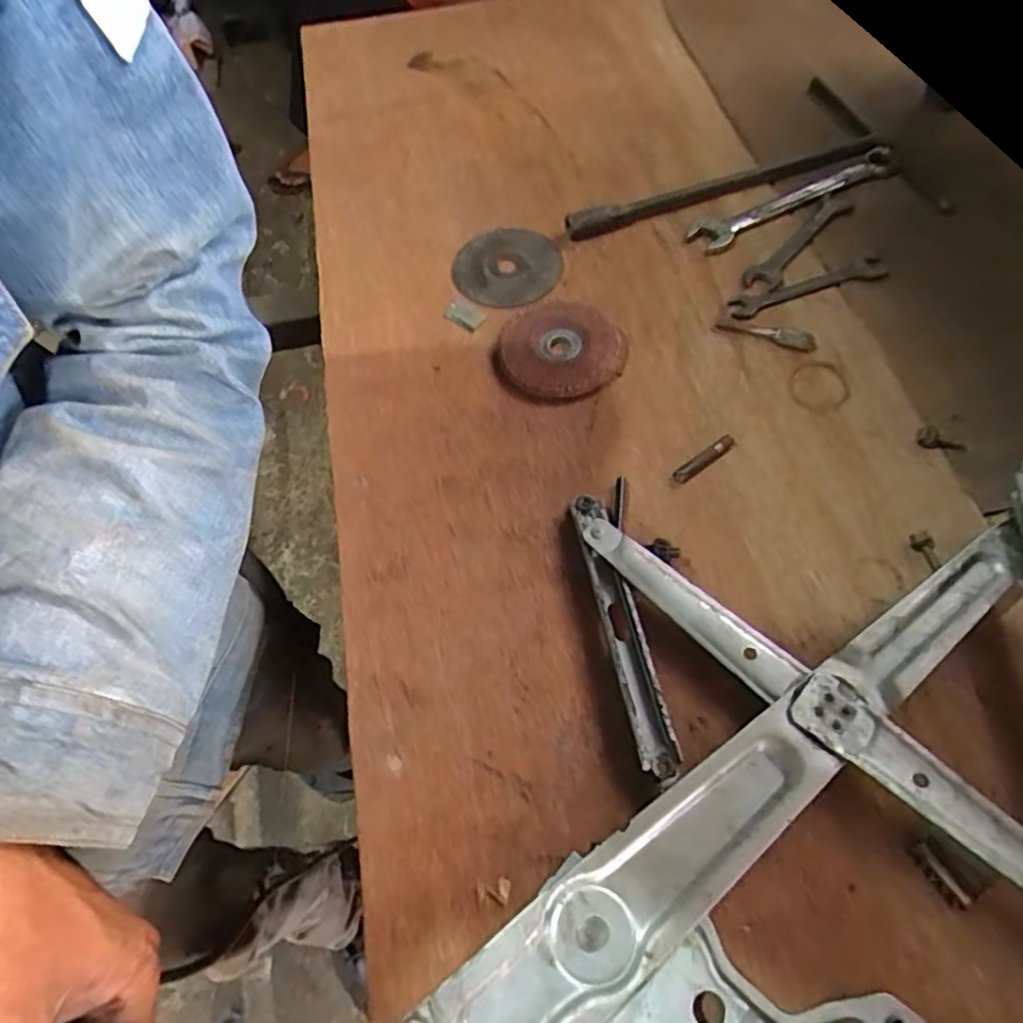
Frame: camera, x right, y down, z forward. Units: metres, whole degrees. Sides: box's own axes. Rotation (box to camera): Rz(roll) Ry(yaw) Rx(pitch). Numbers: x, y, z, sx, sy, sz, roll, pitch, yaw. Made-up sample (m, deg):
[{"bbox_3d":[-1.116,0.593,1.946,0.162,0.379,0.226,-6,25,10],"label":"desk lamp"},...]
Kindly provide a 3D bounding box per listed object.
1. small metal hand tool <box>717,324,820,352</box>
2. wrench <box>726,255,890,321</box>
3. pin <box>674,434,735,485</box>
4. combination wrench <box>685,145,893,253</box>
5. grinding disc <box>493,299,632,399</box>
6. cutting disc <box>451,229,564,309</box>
[{"bbox_3d":[0.178,-0.123,0.439,0.067,0.006,0.014,13,63,11],"label":"small metal hand tool"},{"bbox_3d":[0.217,-0.165,0.463,0.118,0.008,0.023,-17,62,-5],"label":"wrench"},{"bbox_3d":[0.122,-0.033,0.397,0.046,0.007,0.008,-32,64,-13],"label":"pin"},{"bbox_3d":[0.214,-0.245,0.487,0.171,0.014,0.031,-26,63,-10],"label":"combination wrench"},{"bbox_3d":[0.033,-0.115,0.447,0.082,0.012,0.087,-2,61,3],"label":"grinding disc"},{"bbox_3d":[-0.004,-0.190,0.494,0.085,0.005,0.085,-4,62,7],"label":"cutting disc"}]

